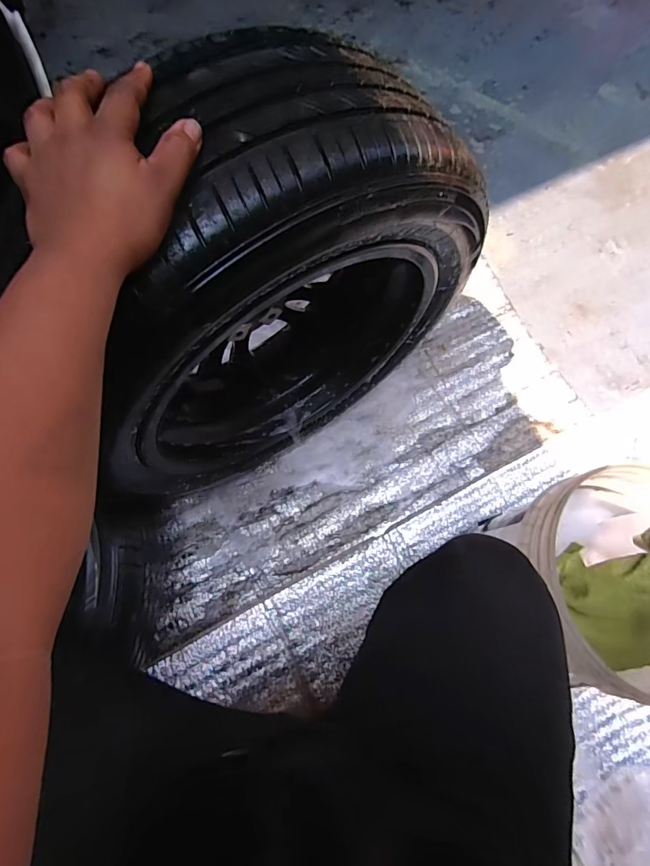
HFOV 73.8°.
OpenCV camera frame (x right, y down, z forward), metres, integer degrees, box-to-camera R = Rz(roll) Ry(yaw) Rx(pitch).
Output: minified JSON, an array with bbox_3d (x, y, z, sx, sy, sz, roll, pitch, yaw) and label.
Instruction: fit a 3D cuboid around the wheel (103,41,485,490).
[{"bbox_3d":[-0.079,-0.149,0.645,0.555,0.674,0.227,-33,72,-13],"label":"wheel"}]

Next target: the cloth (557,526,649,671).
[{"bbox_3d":[0.417,0.217,0.600,0.124,0.119,0.192,7,69,-2],"label":"cloth"}]

